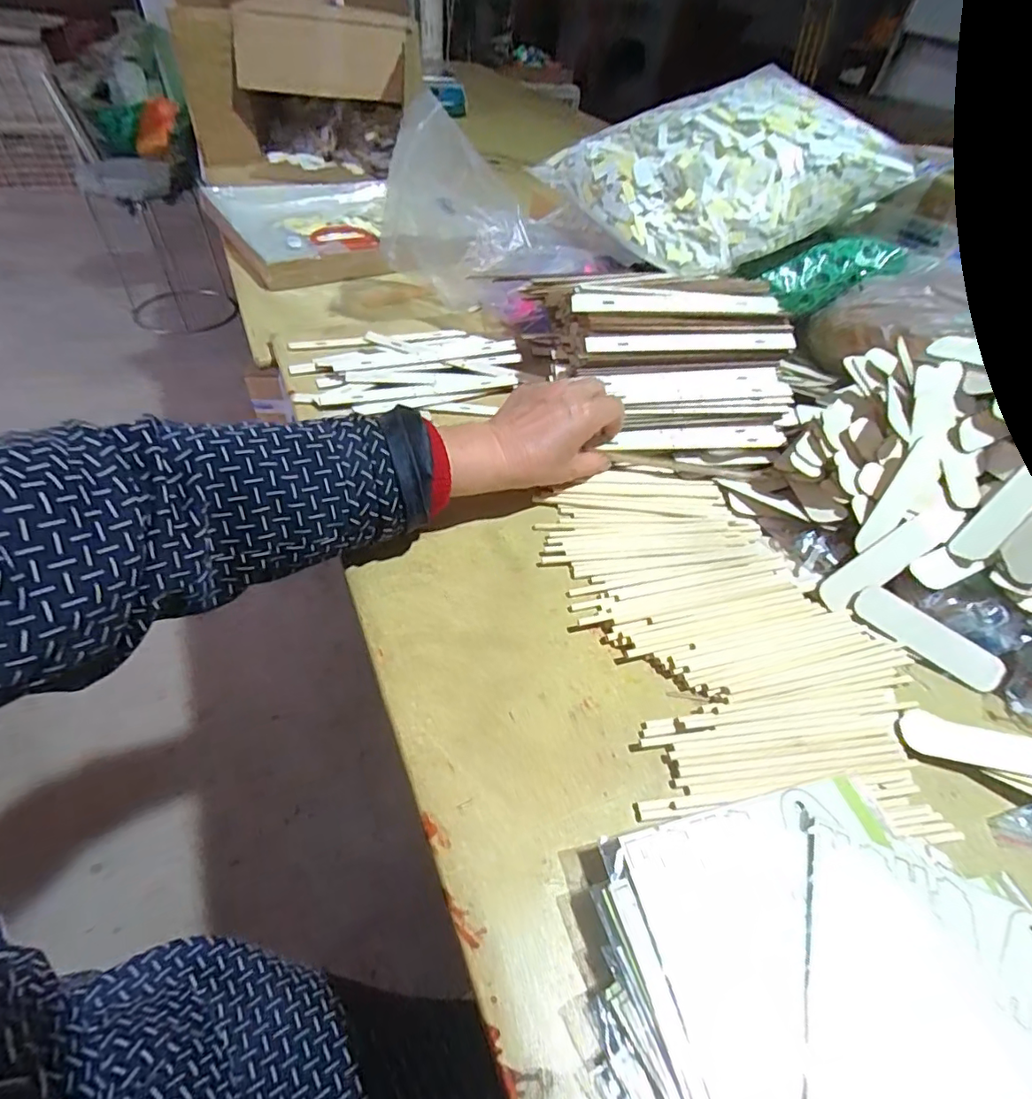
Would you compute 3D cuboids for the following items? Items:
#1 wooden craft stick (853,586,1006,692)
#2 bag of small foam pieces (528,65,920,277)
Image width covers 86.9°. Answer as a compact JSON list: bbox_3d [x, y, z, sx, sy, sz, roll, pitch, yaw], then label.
[{"bbox_3d":[0.302,0.064,0.401,0.103,0.005,0.031,33,77,15],"label":"wooden craft stick"},{"bbox_3d":[0.242,-0.450,0.639,0.330,0.138,0.222,-17,52,-21],"label":"bag of small foam pieces"}]

